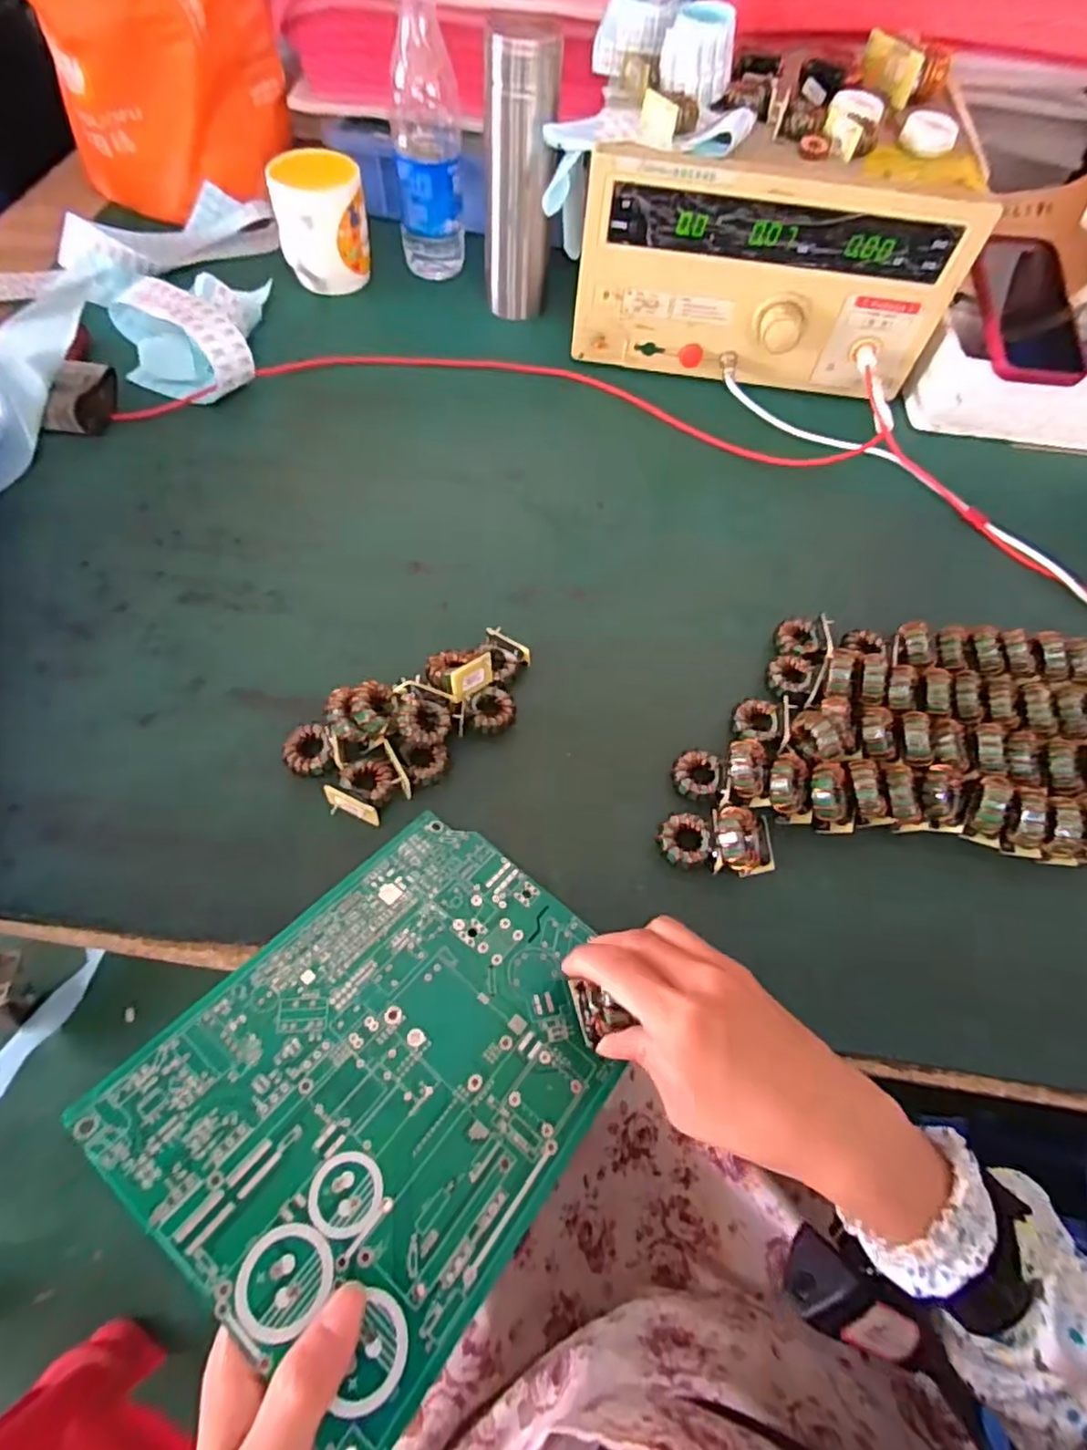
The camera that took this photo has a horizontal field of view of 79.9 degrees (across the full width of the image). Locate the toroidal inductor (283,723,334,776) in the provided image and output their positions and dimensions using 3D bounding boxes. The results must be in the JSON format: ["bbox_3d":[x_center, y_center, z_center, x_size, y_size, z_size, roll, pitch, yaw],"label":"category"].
[{"bbox_3d":[-0.147,0.018,0.410,0.031,0.017,0.033,1,62,-3],"label":"toroidal inductor"}]

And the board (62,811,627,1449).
[{"bbox_3d":[-0.065,0.157,0.315,0.173,0.004,0.219,37,49,14],"label":"board"}]

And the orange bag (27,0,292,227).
[{"bbox_3d":[-0.374,-0.671,0.629,0.212,0.223,0.211,-14,63,-11],"label":"orange bag"}]

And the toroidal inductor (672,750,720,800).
[{"bbox_3d":[0.099,0.033,0.422,0.029,0.010,0.032,18,62,6],"label":"toroidal inductor"}]

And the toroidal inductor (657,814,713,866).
[{"bbox_3d":[0.087,0.071,0.402,0.029,0.015,0.031,1,62,-3],"label":"toroidal inductor"}]

